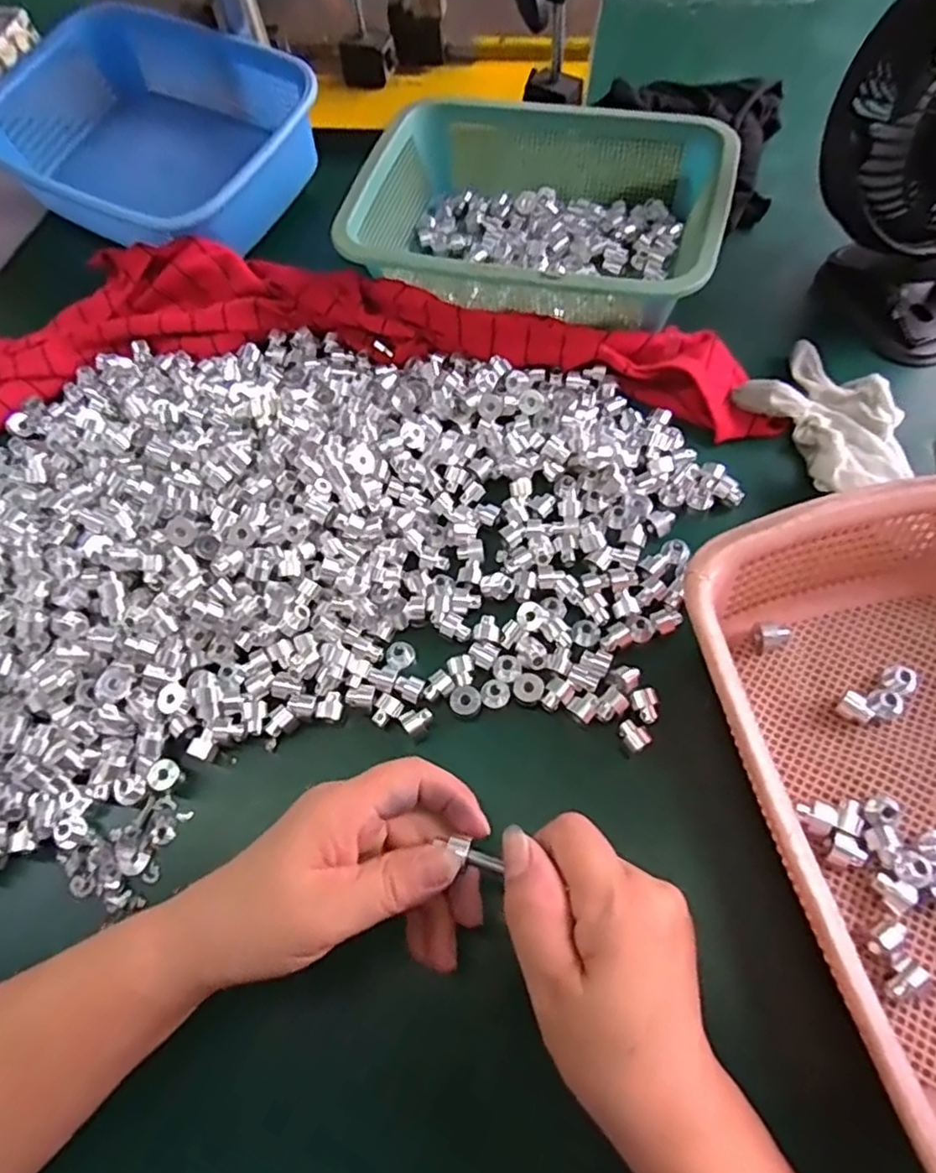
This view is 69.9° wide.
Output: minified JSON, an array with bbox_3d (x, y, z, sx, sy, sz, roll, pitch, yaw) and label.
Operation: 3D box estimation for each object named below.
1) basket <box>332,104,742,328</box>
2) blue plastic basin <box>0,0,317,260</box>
[{"bbox_3d":[0.054,-0.290,0.522,0.271,0.074,0.195,18,67,11],"label":"basket"},{"bbox_3d":[-0.282,-0.397,0.588,0.275,0.076,0.203,29,69,17],"label":"blue plastic basin"}]

